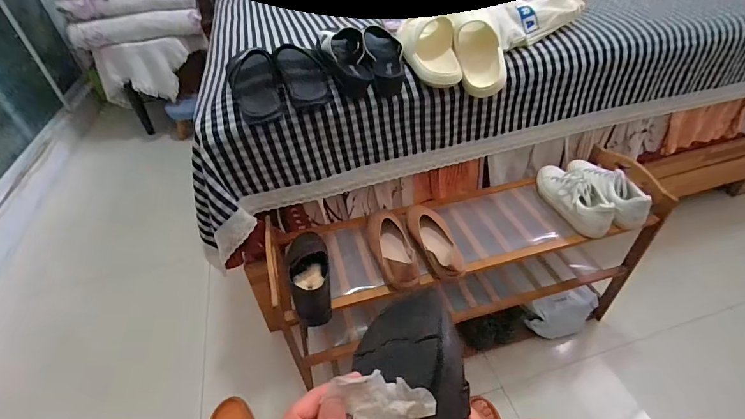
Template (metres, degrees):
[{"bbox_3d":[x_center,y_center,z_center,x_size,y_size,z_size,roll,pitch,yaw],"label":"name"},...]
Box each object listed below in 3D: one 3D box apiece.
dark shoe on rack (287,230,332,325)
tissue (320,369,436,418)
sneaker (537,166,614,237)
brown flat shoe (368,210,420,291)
[{"bbox_3d":[-0.125,0.123,0.746,0.084,0.066,0.228,-14,42,-12],"label":"dark shoe on rack"},{"bbox_3d":[0.008,0.150,0.262,0.080,0.070,0.054,-28,47,-25],"label":"tissue"},{"bbox_3d":[0.468,-0.043,0.860,0.084,0.080,0.235,-15,42,-13],"label":"sneaker"},{"bbox_3d":[0.043,0.079,0.787,0.083,0.058,0.237,-10,42,-7],"label":"brown flat shoe"}]

